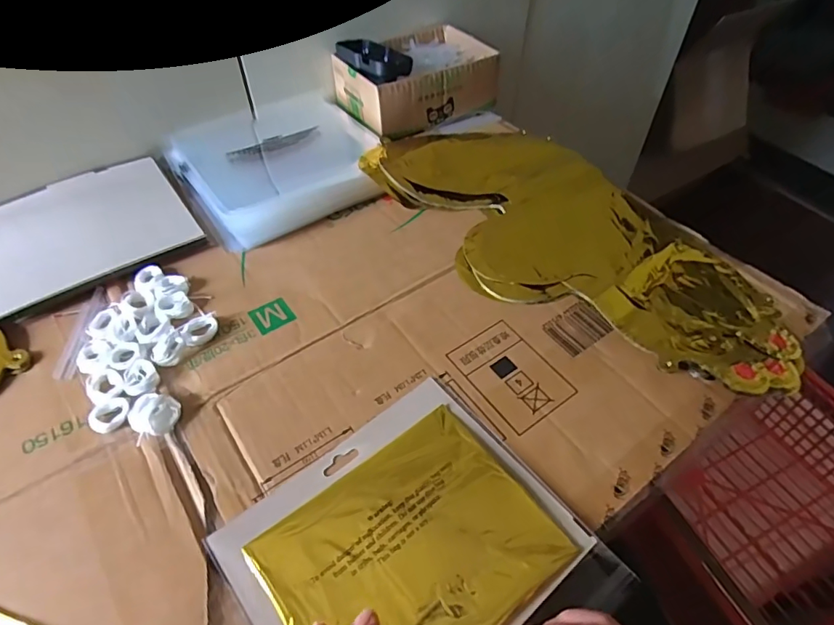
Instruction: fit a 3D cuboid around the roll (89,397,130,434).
[{"bbox_3d":[-0.232,0.077,0.382,0.028,0.008,0.027,0,49,-1],"label":"roll"}]

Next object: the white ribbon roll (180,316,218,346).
[{"bbox_3d":[-0.184,0.015,0.429,0.029,0.010,0.022,-28,55,-22],"label":"white ribbon roll"}]

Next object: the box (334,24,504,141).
[{"bbox_3d":[-0.001,-0.309,0.668,0.188,0.064,0.143,-24,54,-20],"label":"box"}]

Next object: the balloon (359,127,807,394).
[{"bbox_3d":[0.139,-0.083,0.509,0.214,0.023,0.450,-28,55,-22],"label":"balloon"}]

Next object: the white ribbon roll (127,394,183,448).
[{"bbox_3d":[-0.196,0.075,0.377,0.035,0.013,0.039,-21,53,-18],"label":"white ribbon roll"}]

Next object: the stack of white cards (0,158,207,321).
[{"bbox_3d":[-0.333,-0.084,0.503,0.187,0.016,0.167,-28,56,-23],"label":"stack of white cards"}]

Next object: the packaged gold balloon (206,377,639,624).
[{"bbox_3d":[-0.002,0.152,0.327,0.197,0.015,0.180,-31,57,-25],"label":"packaged gold balloon"}]

